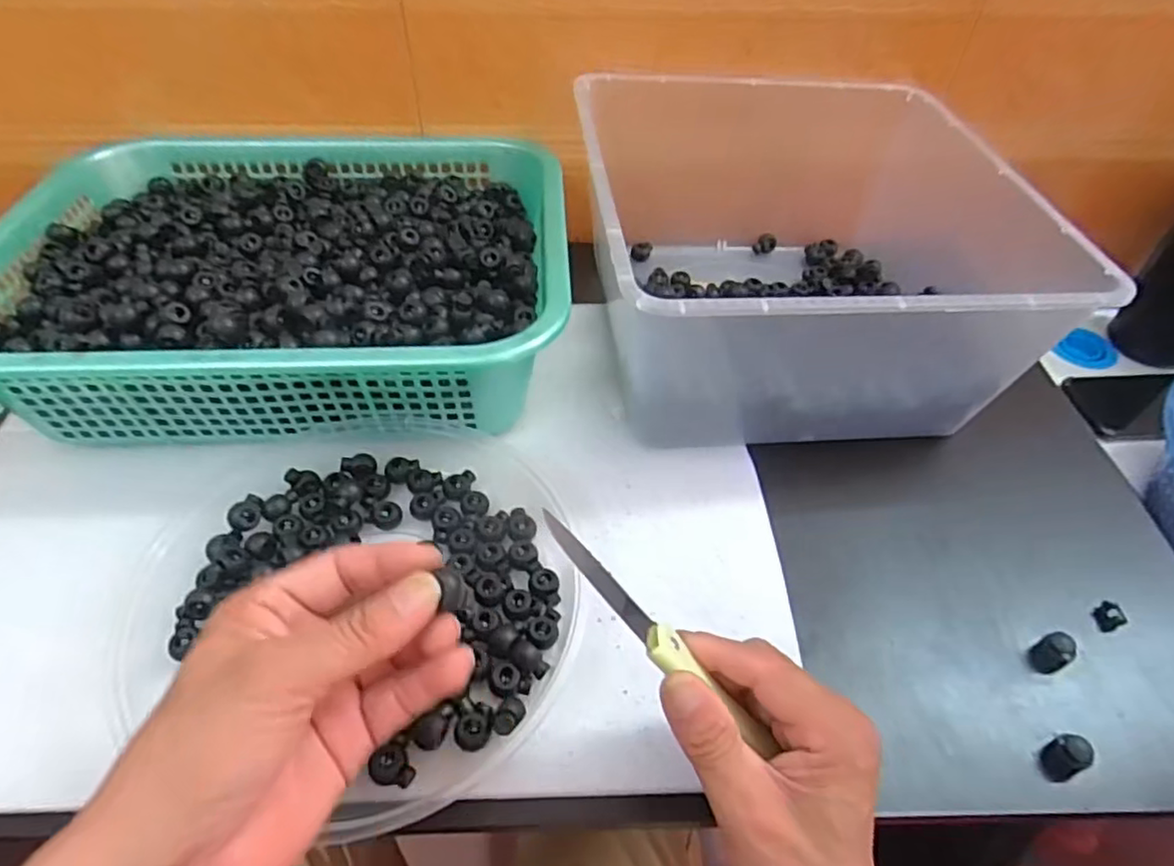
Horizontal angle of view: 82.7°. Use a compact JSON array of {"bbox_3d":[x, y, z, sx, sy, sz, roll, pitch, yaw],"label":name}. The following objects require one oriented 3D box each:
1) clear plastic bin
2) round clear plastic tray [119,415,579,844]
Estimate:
[{"bbox_3d":[0.152,-0.133,0.502,0.280,0.145,0.300,-3,49,-5],"label":"clear plastic bin"},{"bbox_3d":[-0.125,0.089,0.371,0.234,0.034,0.235,1,49,-1],"label":"round clear plastic tray"}]

